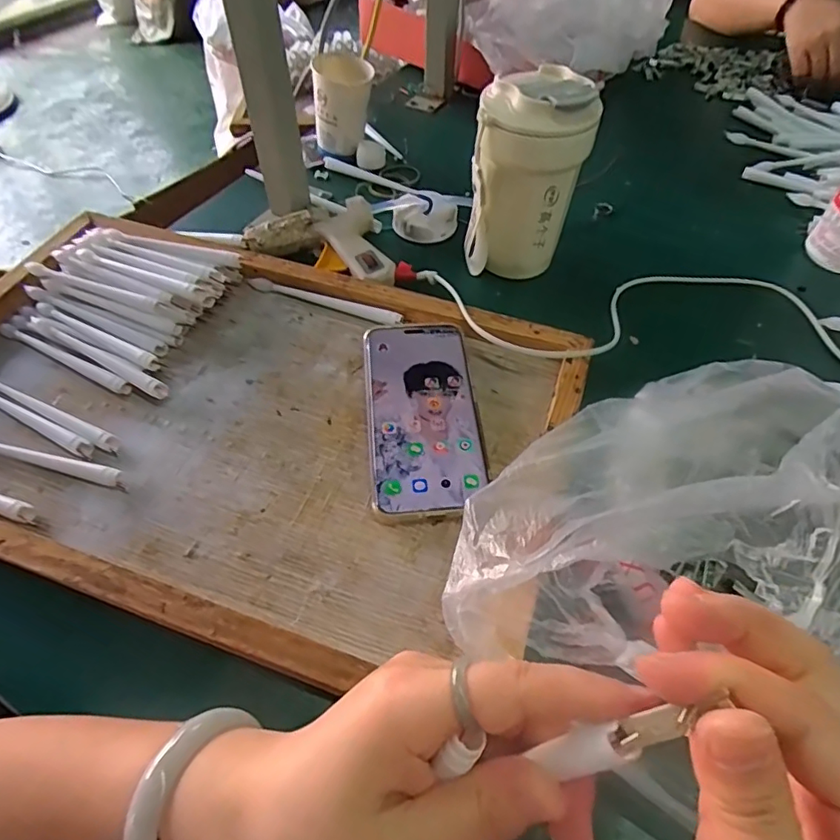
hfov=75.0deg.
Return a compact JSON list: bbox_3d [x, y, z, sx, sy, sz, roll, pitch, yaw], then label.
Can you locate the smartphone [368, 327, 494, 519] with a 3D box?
[{"bbox_3d":[0.002,-0.010,0.391,0.076,0.013,0.163,-4,53,-3],"label":"smartphone"}]

